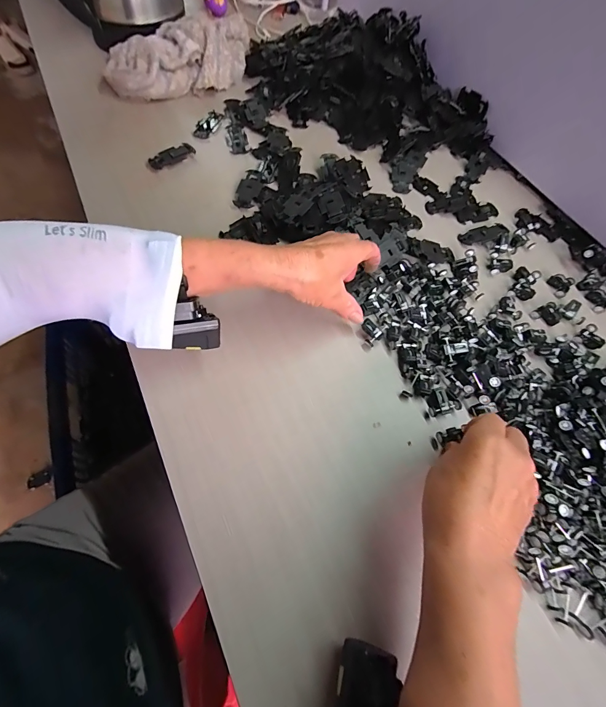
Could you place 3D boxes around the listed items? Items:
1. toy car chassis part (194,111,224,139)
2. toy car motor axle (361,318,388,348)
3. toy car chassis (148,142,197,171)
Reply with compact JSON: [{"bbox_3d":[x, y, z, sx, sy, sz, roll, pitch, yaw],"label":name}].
[{"bbox_3d":[-0.140,-0.340,0.514,0.027,0.006,0.065,27,64,8],"label":"toy car chassis part"},{"bbox_3d":[0.074,-0.025,0.369,0.024,0.012,0.028,41,71,15],"label":"toy car motor axle"},{"bbox_3d":[-0.180,-0.271,0.471,0.064,0.008,0.026,-30,70,-19],"label":"toy car chassis"}]

